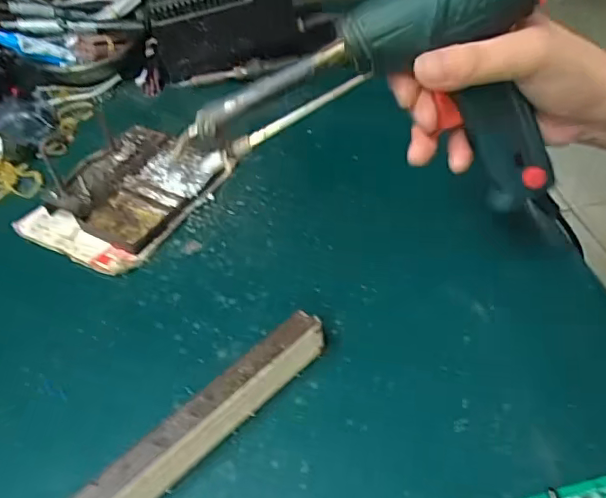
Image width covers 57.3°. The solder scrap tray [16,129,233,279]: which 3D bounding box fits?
[{"bbox_3d":[-0.142,-0.047,0.458,0.112,0.029,0.152,29,56,29],"label":"solder scrap tray"}]

